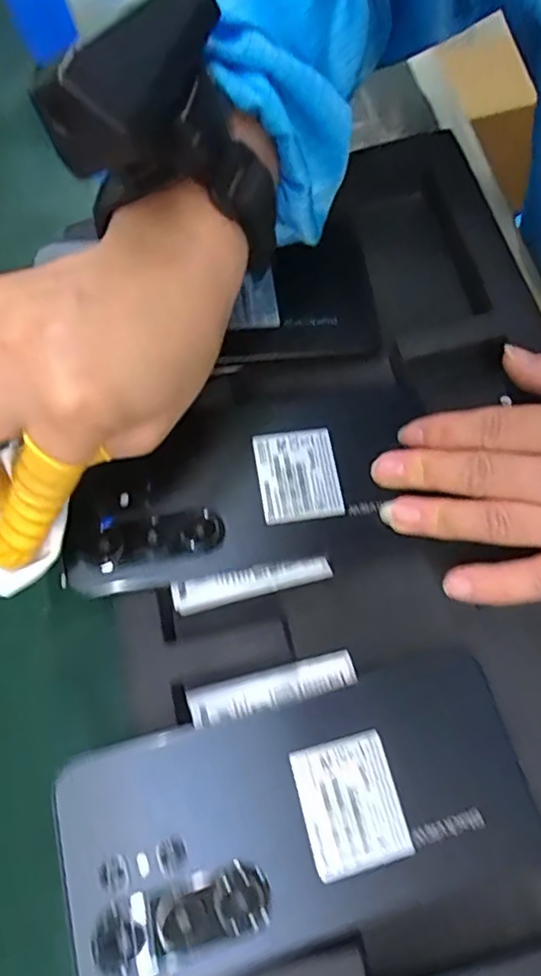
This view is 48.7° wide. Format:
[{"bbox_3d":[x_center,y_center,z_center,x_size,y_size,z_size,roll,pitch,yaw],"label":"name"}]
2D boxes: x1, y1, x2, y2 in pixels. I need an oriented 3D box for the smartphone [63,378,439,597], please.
[{"bbox_3d":[-0.007,-0.005,0.271,0.163,0.013,0.086,-8,65,-7],"label":"smartphone"}]

